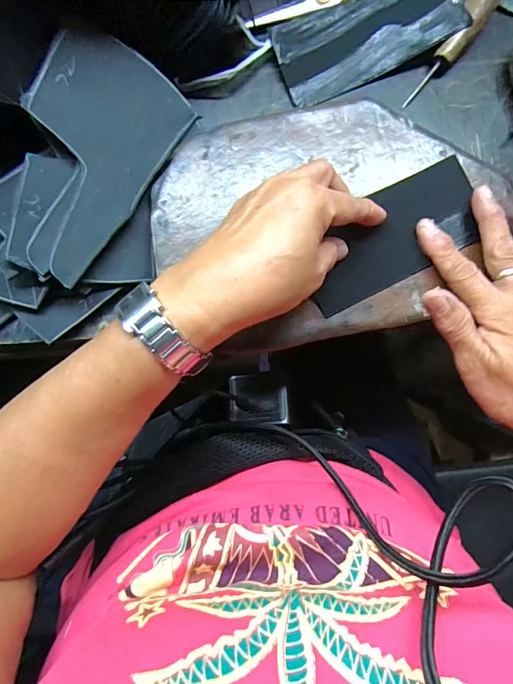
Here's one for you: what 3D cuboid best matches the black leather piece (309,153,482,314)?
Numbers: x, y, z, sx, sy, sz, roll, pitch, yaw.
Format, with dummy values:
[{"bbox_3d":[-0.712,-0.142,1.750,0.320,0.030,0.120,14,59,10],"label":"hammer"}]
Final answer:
[{"bbox_3d":[0.099,-0.079,0.288,0.142,0.007,0.066,-27,86,-4],"label":"black leather piece"}]

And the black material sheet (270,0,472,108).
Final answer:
[{"bbox_3d":[0.087,-0.249,0.315,0.144,0.022,0.067,-24,85,-4],"label":"black material sheet"}]

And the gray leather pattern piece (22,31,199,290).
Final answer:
[{"bbox_3d":[-0.116,-0.128,0.264,0.089,0.007,0.156,34,78,-21],"label":"gray leather pattern piece"}]

